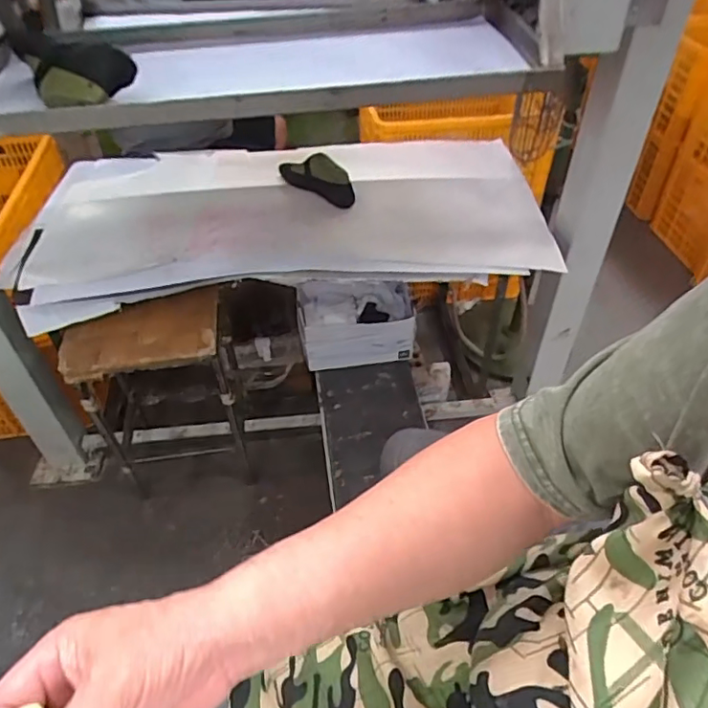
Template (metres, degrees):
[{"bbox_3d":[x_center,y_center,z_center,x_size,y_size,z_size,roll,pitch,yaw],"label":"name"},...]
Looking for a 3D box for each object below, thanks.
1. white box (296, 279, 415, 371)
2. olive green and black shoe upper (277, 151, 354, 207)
[{"bbox_3d":[0.002,-0.082,1.522,0.290,0.170,0.199,-6,45,-5],"label":"white box"},{"bbox_3d":[-0.101,-0.430,1.327,0.208,0.117,0.062,27,51,26],"label":"olive green and black shoe upper"}]

